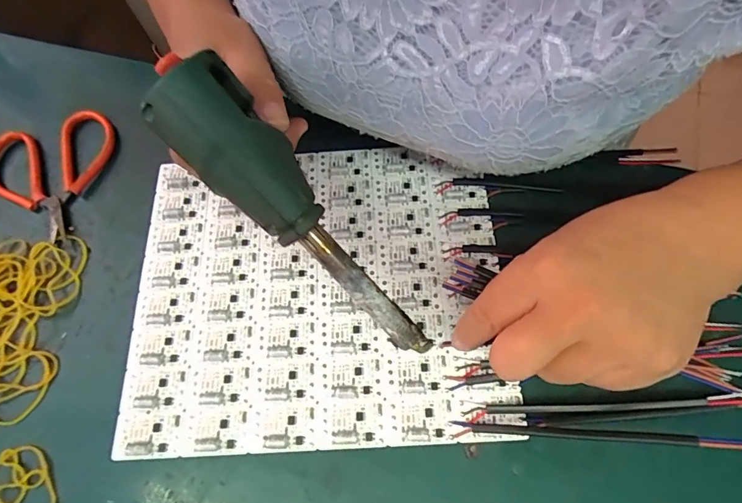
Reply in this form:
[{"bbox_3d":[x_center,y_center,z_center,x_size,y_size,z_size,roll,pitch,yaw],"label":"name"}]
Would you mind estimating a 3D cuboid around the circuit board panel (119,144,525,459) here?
[{"bbox_3d":[-0.042,0.021,0.286,0.228,0.009,0.198,-4,66,1],"label":"circuit board panel"}]

